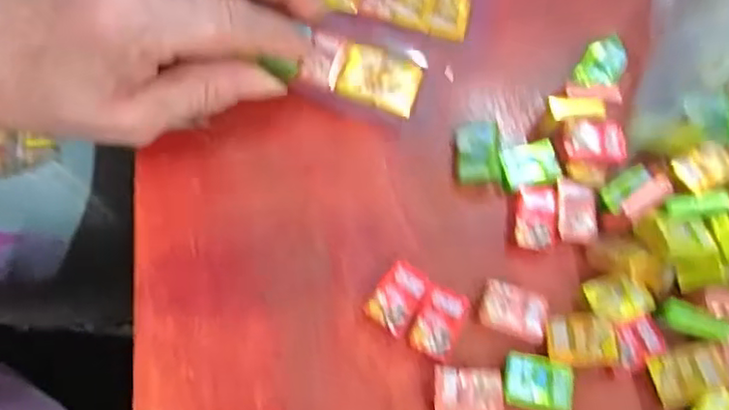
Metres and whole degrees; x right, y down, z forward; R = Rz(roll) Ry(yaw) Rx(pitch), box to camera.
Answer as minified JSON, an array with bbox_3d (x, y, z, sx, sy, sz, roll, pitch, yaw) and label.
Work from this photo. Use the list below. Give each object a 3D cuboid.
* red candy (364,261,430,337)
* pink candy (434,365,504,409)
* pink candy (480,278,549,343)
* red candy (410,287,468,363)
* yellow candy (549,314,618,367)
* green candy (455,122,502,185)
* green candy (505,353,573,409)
[{"bbox_3d":[0.013,0.037,0.248,0.017,0.011,0.026,36,71,8],"label":"red candy"},{"bbox_3d":[0.039,0.071,0.234,0.025,0.006,0.020,5,70,-3],"label":"pink candy"},{"bbox_3d":[0.058,0.041,0.245,0.025,0.005,0.018,21,70,3],"label":"pink candy"},{"bbox_3d":[0.028,0.045,0.241,0.016,0.004,0.026,26,70,5],"label":"red candy"},{"bbox_3d":[0.082,0.051,0.238,0.024,0.007,0.019,0,70,-4],"label":"yellow candy"},{"bbox_3d":[0.048,-0.021,0.268,0.018,0.009,0.025,-2,70,-5],"label":"green candy"},{"bbox_3d":[0.065,0.067,0.236,0.024,0.006,0.019,12,70,0],"label":"green candy"}]

